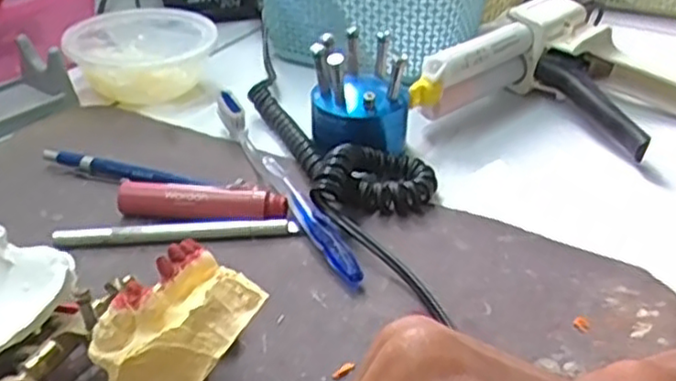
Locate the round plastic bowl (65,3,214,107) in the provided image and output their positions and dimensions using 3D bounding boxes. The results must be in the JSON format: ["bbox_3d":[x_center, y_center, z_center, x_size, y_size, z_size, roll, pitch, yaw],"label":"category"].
[{"bbox_3d":[-0.142,-0.098,0.515,0.098,0.038,0.108,-11,35,-19],"label":"round plastic bowl"}]

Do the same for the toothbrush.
[{"bbox_3d":[-0.033,-0.007,0.391,0.013,0.020,0.182,-13,36,-22],"label":"toothbrush"}]

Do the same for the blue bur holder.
[{"bbox_3d":[0.014,-0.062,0.429,0.057,0.055,0.057,3,33,2],"label":"blue bur holder"}]

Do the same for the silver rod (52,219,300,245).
[{"bbox_3d":[-0.080,0.021,0.357,0.118,0.010,0.009,-3,33,-7],"label":"silver rod"}]

